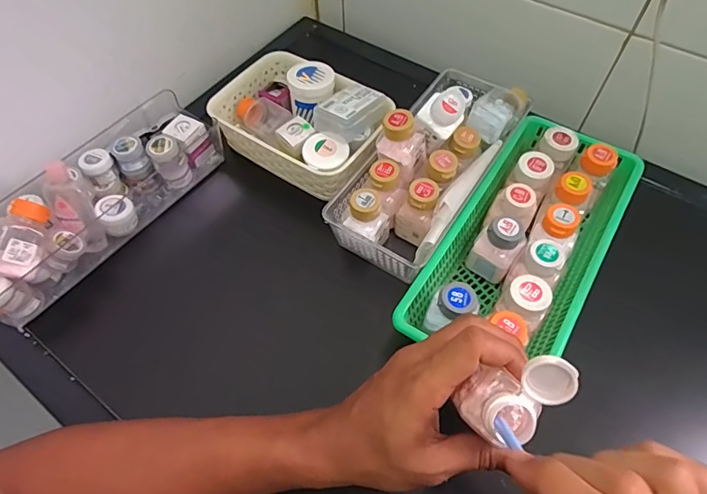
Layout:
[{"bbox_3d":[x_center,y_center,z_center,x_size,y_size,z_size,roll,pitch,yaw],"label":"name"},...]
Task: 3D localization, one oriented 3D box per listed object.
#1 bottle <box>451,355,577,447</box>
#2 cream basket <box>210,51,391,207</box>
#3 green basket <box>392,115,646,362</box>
[{"bbox_3d":[0.094,0.088,0.265,0.051,0.055,0.042,-37,64,-19],"label":"bottle"},{"bbox_3d":[-0.054,-0.149,0.533,0.207,0.080,0.142,30,64,19],"label":"cream basket"},{"bbox_3d":[0.168,-0.004,0.436,0.128,0.073,0.276,29,64,18],"label":"green basket"}]

